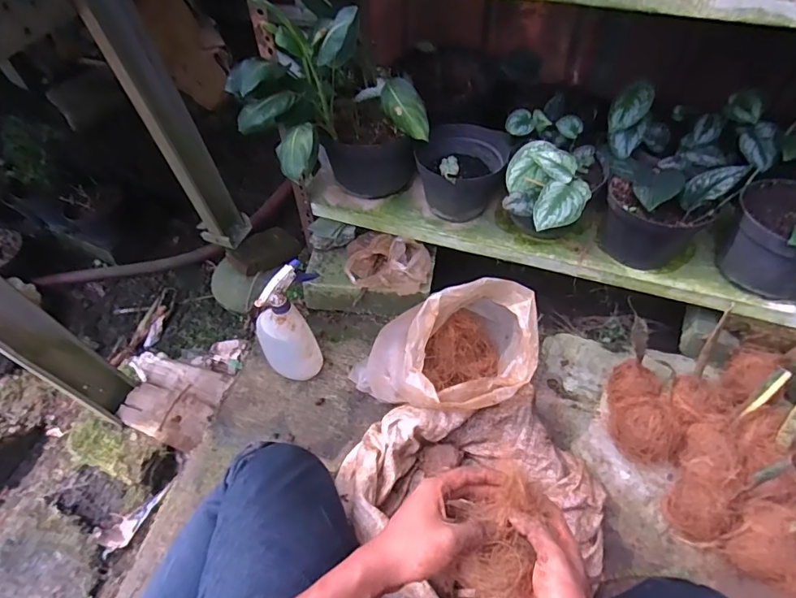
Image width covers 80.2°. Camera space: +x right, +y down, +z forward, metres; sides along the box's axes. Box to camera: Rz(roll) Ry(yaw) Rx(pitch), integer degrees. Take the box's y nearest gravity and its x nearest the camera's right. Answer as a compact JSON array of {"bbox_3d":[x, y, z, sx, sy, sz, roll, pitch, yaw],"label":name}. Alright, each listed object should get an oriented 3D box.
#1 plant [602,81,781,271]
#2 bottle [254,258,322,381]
[{"bbox_3d":[0.485,-0.202,0.818,0.240,0.219,0.221,-2,52,3],"label":"plant"},{"bbox_3d":[-0.185,0.051,0.831,0.130,0.244,0.084,-22,54,-12],"label":"bottle"}]

